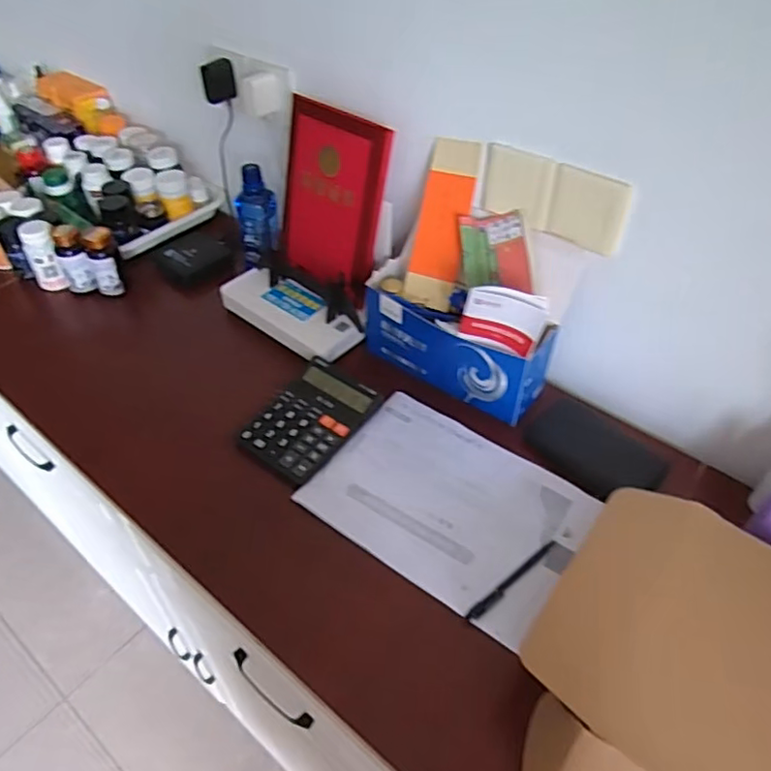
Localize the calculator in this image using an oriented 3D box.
[{"bbox_3d":[-0.096,0.038,0.762,0.114,0.019,0.163,27,51,23],"label":"calculator"}]

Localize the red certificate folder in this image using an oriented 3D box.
[{"bbox_3d":[-0.079,-0.260,0.847,0.178,0.235,0.019,32,37,26],"label":"red certificate folder"}]

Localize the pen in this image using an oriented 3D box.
[{"bbox_3d":[0.134,0.201,0.627,0.129,0.007,0.013,-29,53,-26],"label":"pen"}]

